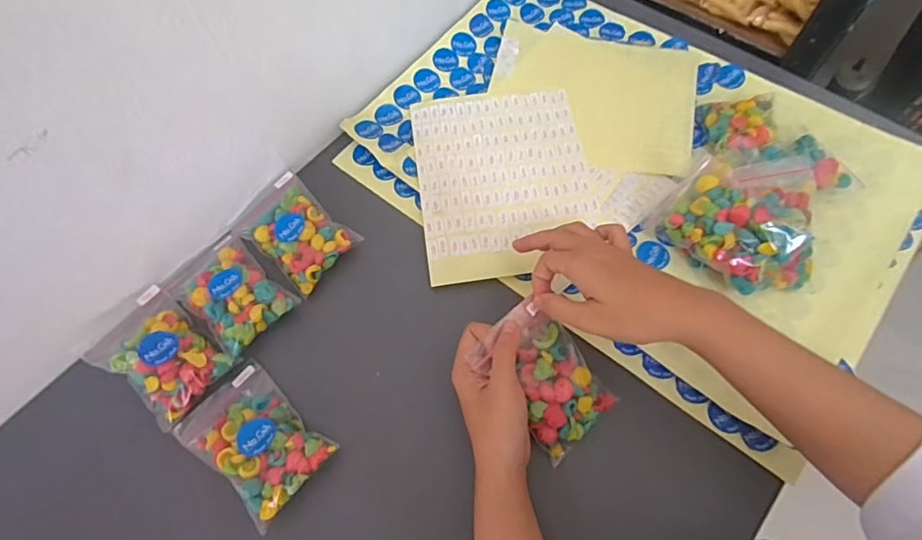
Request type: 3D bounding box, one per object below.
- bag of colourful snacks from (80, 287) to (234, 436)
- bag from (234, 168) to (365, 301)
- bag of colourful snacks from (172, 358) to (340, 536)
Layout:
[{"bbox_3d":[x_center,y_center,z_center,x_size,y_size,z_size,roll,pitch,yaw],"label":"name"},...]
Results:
[{"bbox_3d":[-0.250,0.066,0.417,0.111,0.018,0.073,33,70,18],"label":"bag of colourful snacks"},{"bbox_3d":[-0.153,-0.038,0.471,0.108,0.024,0.074,38,72,19],"label":"bag"},{"bbox_3d":[-0.157,0.128,0.390,0.109,0.017,0.073,37,72,19],"label":"bag of colourful snacks"}]

